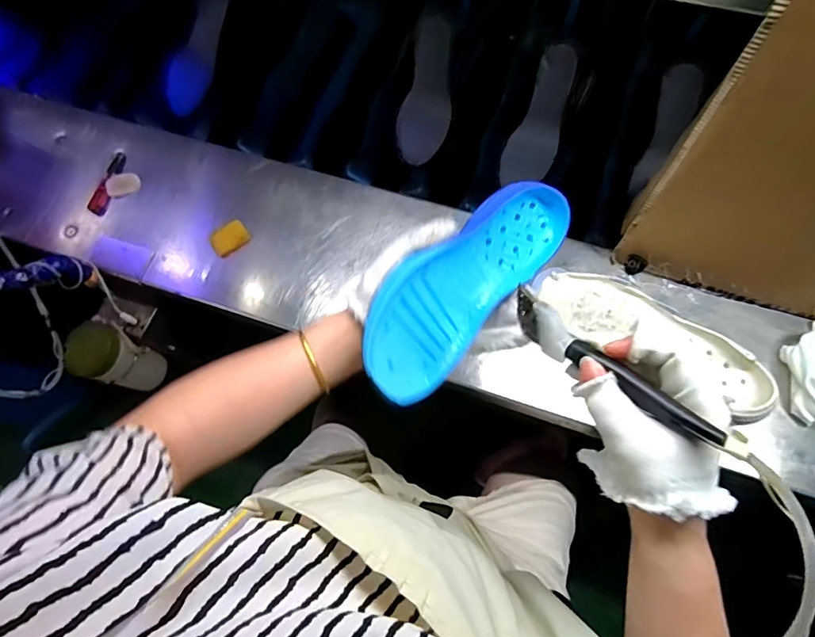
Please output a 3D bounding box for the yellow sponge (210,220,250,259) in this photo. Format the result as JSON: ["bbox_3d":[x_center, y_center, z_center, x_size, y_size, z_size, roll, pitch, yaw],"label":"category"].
[{"bbox_3d":[-0.245,-0.110,0.650,0.051,0.016,0.033,-39,74,-13],"label":"yellow sponge"}]

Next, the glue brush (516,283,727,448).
[{"bbox_3d":[0.125,0.029,0.303,0.018,0.029,0.146,-40,52,-14],"label":"glue brush"}]

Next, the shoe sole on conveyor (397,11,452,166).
[{"bbox_3d":[0.036,-0.351,0.726,0.074,0.007,0.225,14,89,-6],"label":"shoe sole on conveyor"}]

